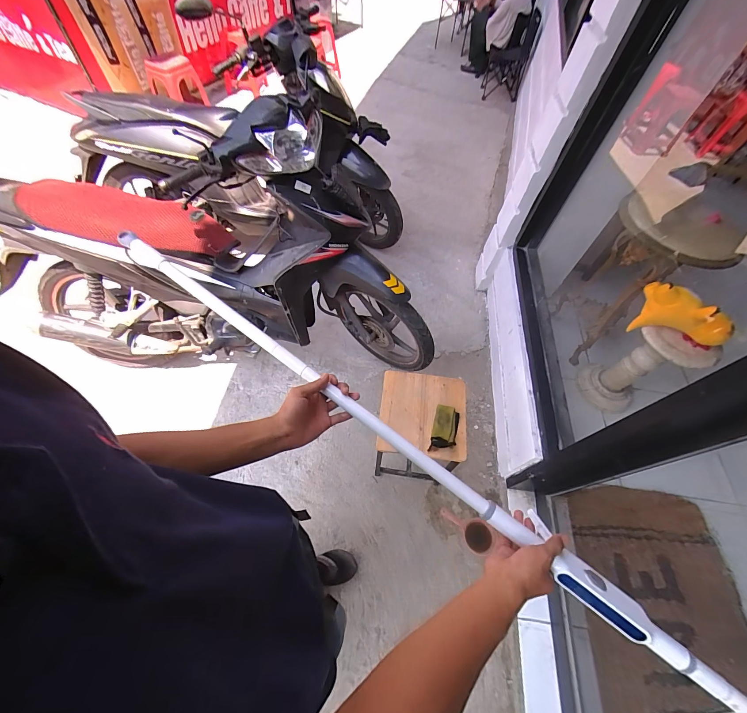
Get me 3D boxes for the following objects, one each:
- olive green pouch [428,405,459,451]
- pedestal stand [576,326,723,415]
[{"bbox_3d":[0.230,0.228,1.042,0.080,0.038,0.147,15,59,5],"label":"olive green pouch"},{"bbox_3d":[1.096,0.068,1.407,0.200,0.448,0.235,-29,63,-18],"label":"pedestal stand"}]

